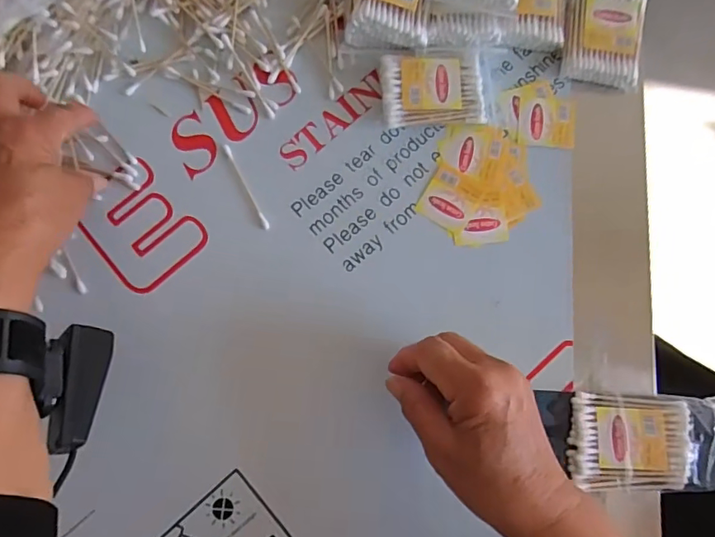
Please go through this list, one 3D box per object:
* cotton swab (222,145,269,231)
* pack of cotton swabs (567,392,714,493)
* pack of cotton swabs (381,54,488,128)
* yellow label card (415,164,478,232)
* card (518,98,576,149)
[{"bbox_3d":[-0.084,-0.061,0.388,0.006,0.004,0.073,-28,80,-5],"label":"cotton swab"},{"bbox_3d":[0.202,0.117,0.349,0.113,0.018,0.061,2,79,1],"label":"pack of cotton swabs"},{"bbox_3d":[0.056,-0.132,0.391,0.076,0.021,0.050,-3,79,0],"label":"pack of cotton swabs"},{"bbox_3d":[0.068,-0.052,0.385,0.036,0.004,0.041,27,80,6],"label":"yellow label card"},{"bbox_3d":[0.145,-0.112,0.396,0.043,0.004,0.039,6,79,2],"label":"card"}]

